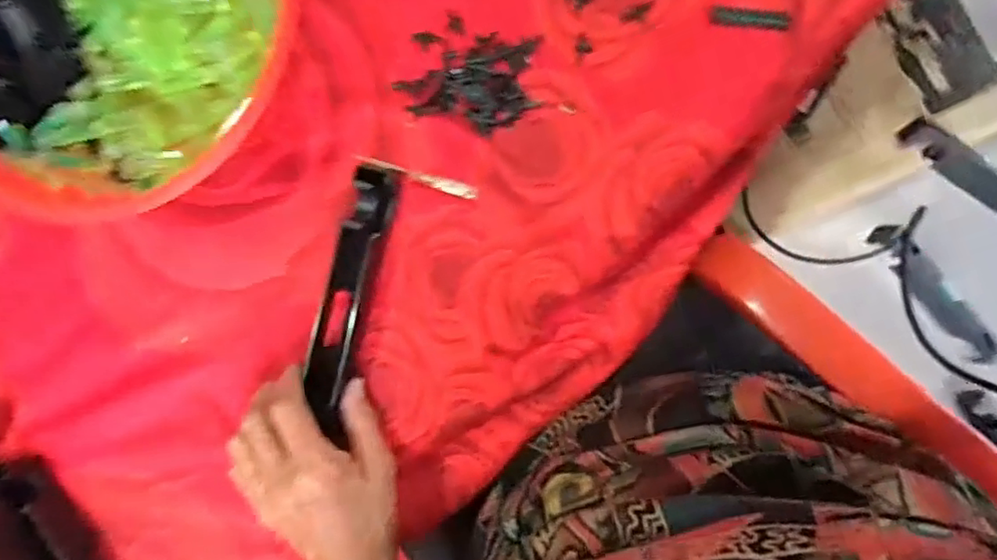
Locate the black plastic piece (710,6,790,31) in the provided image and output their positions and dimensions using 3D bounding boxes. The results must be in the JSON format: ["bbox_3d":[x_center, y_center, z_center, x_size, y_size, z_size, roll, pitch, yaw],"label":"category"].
[{"bbox_3d":[0.149,-0.156,0.365,0.044,0.004,0.012,10,88,9],"label":"black plastic piece"}]

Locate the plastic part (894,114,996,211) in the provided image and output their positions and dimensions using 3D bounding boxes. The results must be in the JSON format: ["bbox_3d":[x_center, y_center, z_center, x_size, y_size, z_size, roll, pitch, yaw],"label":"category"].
[{"bbox_3d":[0.477,-0.102,0.613,0.193,0.018,0.033,31,92,-5],"label":"plastic part"}]

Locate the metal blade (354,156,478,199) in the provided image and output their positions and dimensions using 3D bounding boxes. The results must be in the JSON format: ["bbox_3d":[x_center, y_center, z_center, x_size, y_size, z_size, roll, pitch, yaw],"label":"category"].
[{"bbox_3d":[-0.052,-0.066,0.389,0.081,0.007,0.009,19,90,9],"label":"metal blade"}]

